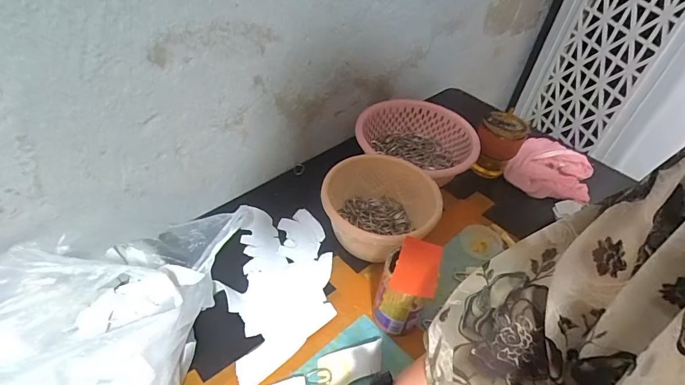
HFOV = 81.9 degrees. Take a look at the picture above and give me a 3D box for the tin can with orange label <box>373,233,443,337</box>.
[{"bbox_3d":[0.080,0.125,0.514,0.065,0.119,0.074,15,45,10],"label":"tin can with orange label"}]

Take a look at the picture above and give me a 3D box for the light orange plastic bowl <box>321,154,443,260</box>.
[{"bbox_3d":[0.055,0.028,0.620,0.167,0.095,0.163,3,44,-3],"label":"light orange plastic bowl"}]

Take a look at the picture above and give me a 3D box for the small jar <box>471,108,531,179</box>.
[{"bbox_3d":[0.292,-0.090,0.758,0.092,0.107,0.069,-2,45,-7],"label":"small jar"}]

